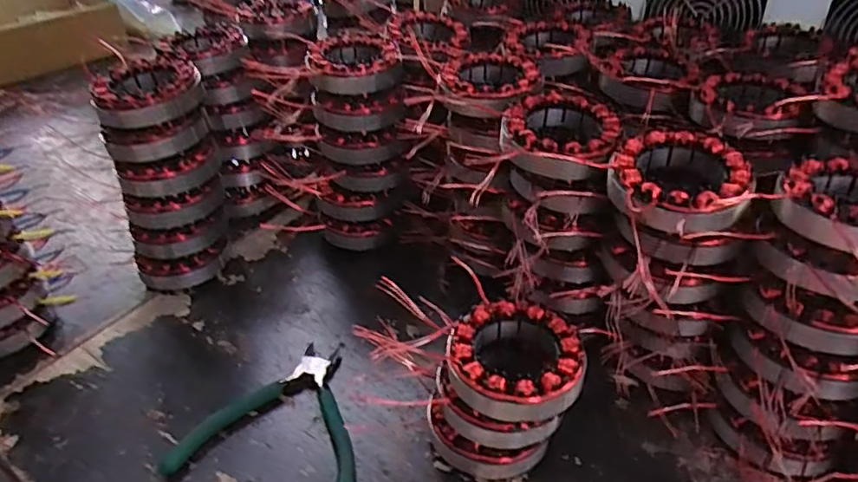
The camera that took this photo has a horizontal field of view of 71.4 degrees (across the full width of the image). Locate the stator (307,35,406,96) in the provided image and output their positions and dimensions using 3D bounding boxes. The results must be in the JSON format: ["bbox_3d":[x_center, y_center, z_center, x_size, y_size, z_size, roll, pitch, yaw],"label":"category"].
[{"bbox_3d":[-0.067,-0.163,0.561,0.083,0.033,0.092,-6,37,-4],"label":"stator"}]

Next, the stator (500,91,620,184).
[{"bbox_3d":[0.096,-0.078,0.442,0.081,0.030,0.098,6,38,12],"label":"stator"}]

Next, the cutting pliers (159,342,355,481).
[{"bbox_3d":[-0.104,0.127,0.453,0.134,0.012,0.136,6,38,13],"label":"cutting pliers"}]

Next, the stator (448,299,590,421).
[{"bbox_3d":[0.057,0.082,0.396,0.087,0.038,0.091,-2,37,2],"label":"stator"}]

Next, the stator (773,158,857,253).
[{"bbox_3d":[0.259,-0.023,0.355,0.083,0.026,0.085,-2,37,2],"label":"stator"}]

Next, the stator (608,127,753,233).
[{"bbox_3d":[0.164,-0.042,0.397,0.083,0.025,0.087,6,38,13],"label":"stator"}]

